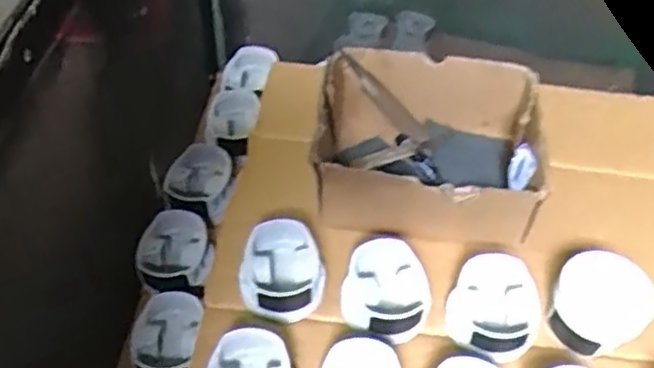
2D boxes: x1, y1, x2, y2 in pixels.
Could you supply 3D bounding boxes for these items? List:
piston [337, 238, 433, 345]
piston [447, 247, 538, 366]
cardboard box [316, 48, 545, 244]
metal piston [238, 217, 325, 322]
[{"bbox_3d":[0.052,0.095,0.598,0.069,0.057,0.073,0,49,0],"label":"piston"},{"bbox_3d":[0.142,0.106,0.584,0.074,0.055,0.074,0,49,0],"label":"piston"},{"bbox_3d":[0.095,-0.034,0.678,0.205,0.097,0.170,7,50,5],"label":"cardboard box"},{"bbox_3d":[-0.042,0.079,0.614,0.076,0.053,0.081,-9,50,-8],"label":"metal piston"}]

